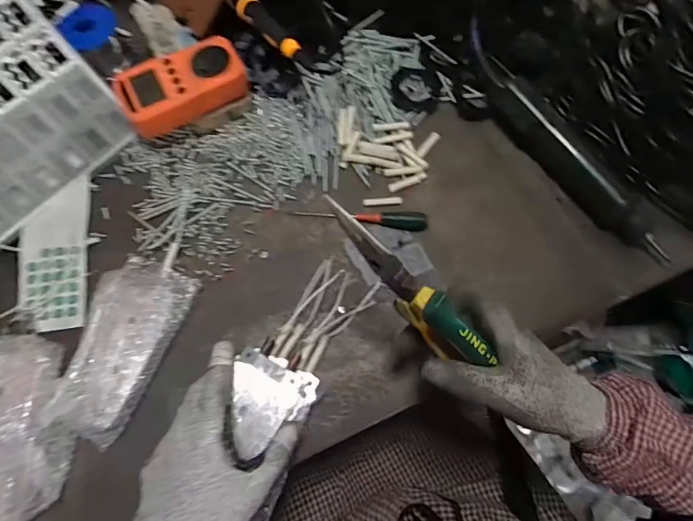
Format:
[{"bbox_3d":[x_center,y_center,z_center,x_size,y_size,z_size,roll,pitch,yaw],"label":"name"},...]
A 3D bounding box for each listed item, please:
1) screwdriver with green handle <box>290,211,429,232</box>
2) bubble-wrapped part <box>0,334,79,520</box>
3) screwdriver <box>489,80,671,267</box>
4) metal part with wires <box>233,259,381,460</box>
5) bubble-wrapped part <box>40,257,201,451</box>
[{"bbox_3d":[0.015,-0.046,0.467,0.144,0.015,0.018,4,72,1],"label":"screwdriver with green handle"},{"bbox_3d":[-0.296,0.142,0.383,0.103,0.049,0.152,1,73,-1],"label":"bubble-wrapped part"},{"bbox_3d":[0.247,-0.099,0.472,0.040,0.033,0.246,-35,76,-11],"label":"screwdriver"},{"bbox_3d":[-0.046,0.083,0.403,0.070,0.034,0.182,29,56,6],"label":"metal part with wires"},{"bbox_3d":[-0.214,0.076,0.408,0.083,0.061,0.167,21,74,5],"label":"bubble-wrapped part"}]

